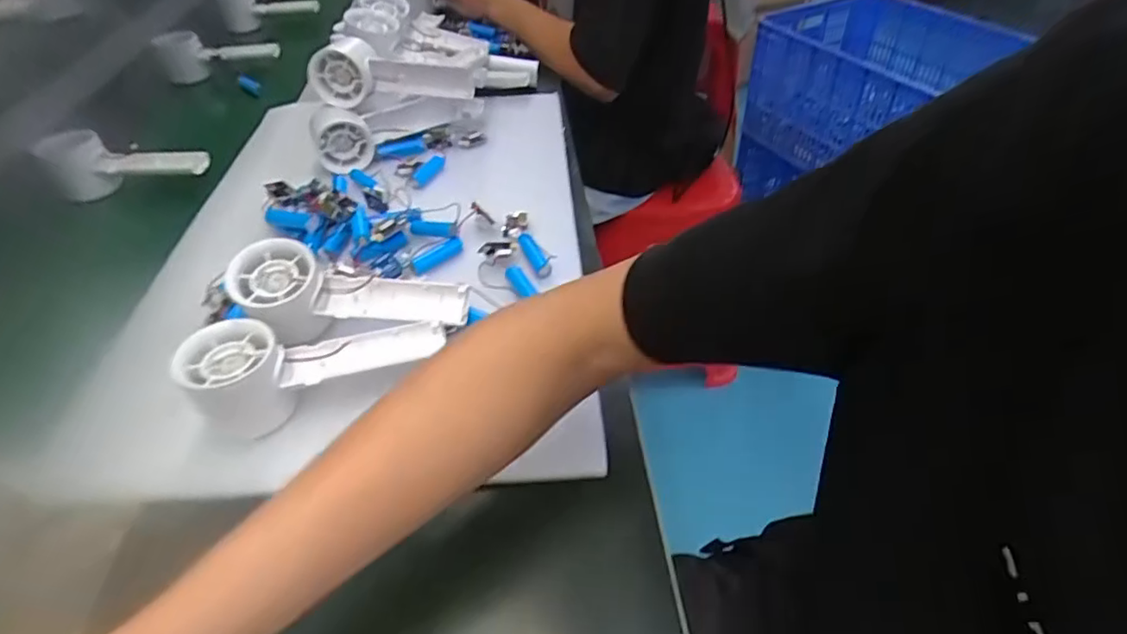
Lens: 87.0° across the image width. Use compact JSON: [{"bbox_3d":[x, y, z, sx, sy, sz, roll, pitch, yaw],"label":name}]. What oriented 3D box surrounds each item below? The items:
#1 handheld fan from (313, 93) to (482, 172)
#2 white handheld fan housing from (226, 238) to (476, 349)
[{"bbox_3d":[-0.169,-0.205,0.630,0.187,0.050,0.047,-18,46,-18],"label":"handheld fan"},{"bbox_3d":[-0.151,-0.011,0.423,0.160,0.054,0.053,8,42,-12],"label":"white handheld fan housing"}]

